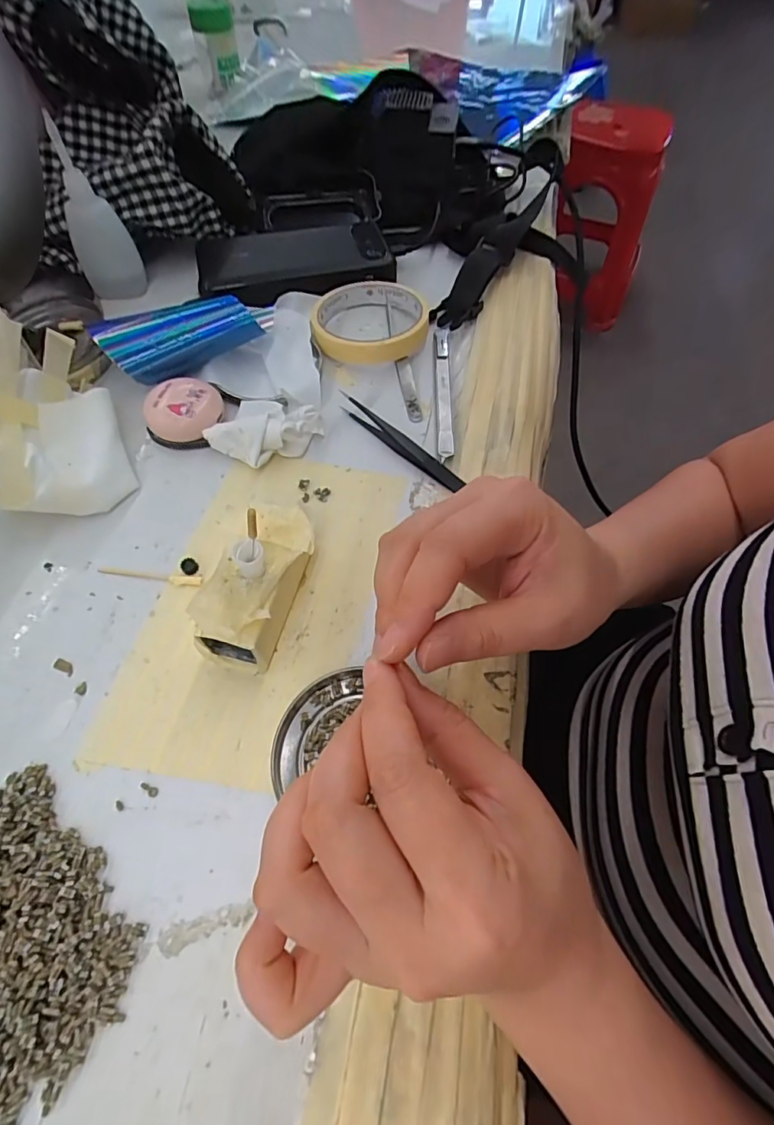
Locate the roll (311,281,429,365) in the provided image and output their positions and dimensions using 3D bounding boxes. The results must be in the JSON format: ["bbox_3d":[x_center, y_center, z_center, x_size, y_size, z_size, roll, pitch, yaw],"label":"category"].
[{"bbox_3d":[-0.012,-0.187,0.380,0.087,0.021,0.086,-1,60,-3],"label":"roll"}]

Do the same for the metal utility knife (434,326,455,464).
[{"bbox_3d":[0.041,-0.123,0.356,0.011,0.008,0.135,2,60,-1],"label":"metal utility knife"}]

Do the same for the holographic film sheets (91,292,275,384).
[{"bbox_3d":[-0.134,-0.150,0.337,0.110,0.043,0.030,-17,62,-12],"label":"holographic film sheets"}]

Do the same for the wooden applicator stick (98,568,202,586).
[{"bbox_3d":[-0.132,0.008,0.275,0.059,0.004,0.006,6,60,2],"label":"wooden applicator stick"}]

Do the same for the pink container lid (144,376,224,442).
[{"bbox_3d":[-0.131,-0.099,0.324,0.043,0.023,0.043,1,60,-2],"label":"pink container lid"}]

